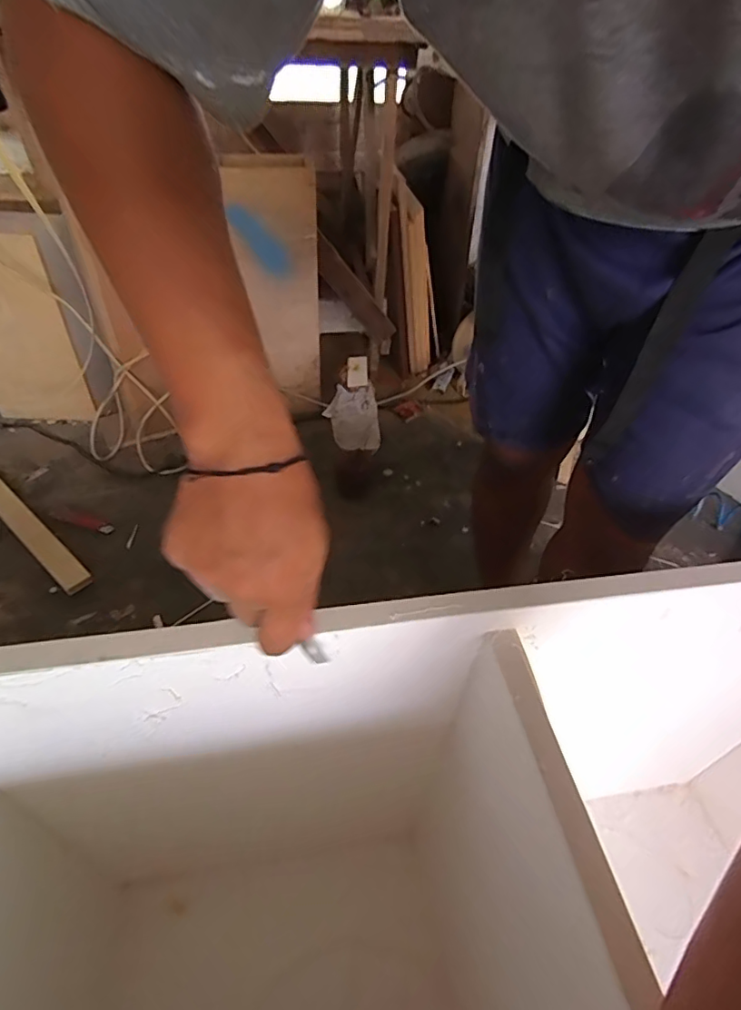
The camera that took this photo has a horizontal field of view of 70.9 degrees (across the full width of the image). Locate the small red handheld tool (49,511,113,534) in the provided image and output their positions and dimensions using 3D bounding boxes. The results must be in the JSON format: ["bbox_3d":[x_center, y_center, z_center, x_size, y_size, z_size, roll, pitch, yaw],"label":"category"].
[{"bbox_3d":[-0.650,0.036,1.179,0.166,0.010,0.032,15,45,13],"label":"small red handheld tool"}]

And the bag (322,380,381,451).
[{"bbox_3d":[-0.039,-0.186,1.107,0.122,0.139,0.054,4,44,1],"label":"bag"}]

